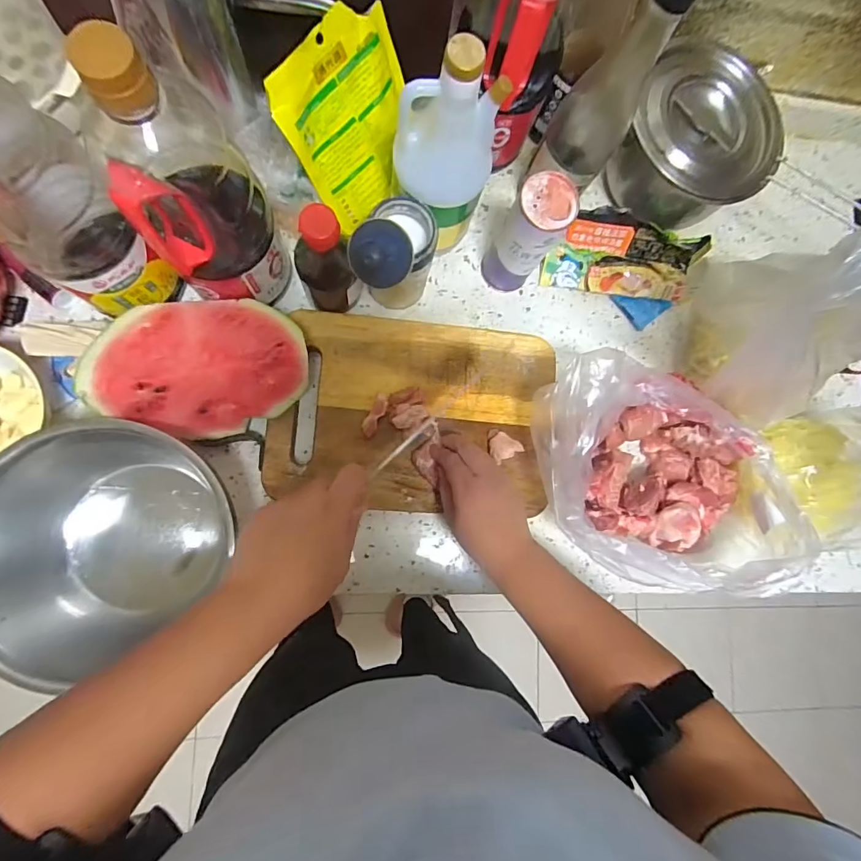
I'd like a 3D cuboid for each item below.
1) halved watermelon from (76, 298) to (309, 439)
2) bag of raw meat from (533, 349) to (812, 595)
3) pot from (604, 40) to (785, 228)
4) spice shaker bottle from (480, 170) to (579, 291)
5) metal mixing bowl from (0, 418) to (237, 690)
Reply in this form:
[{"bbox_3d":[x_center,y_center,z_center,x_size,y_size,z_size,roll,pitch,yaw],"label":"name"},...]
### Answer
[{"bbox_3d":[-0.200,-0.060,0.406,0.168,0.085,0.118,-10,86,-8],"label":"halved watermelon"},{"bbox_3d":[0.231,0.048,0.456,0.271,0.135,0.196,9,84,-7],"label":"bag of raw meat"},{"bbox_3d":[0.280,-0.305,0.492,0.155,0.107,0.144,1,85,-8],"label":"pot"},{"bbox_3d":[0.095,-0.193,0.455,0.054,0.137,0.051,1,85,-8],"label":"spice shaker bottle"},{"bbox_3d":[-0.282,0.089,0.400,0.209,0.089,0.190,1,85,-8],"label":"metal mixing bowl"}]

